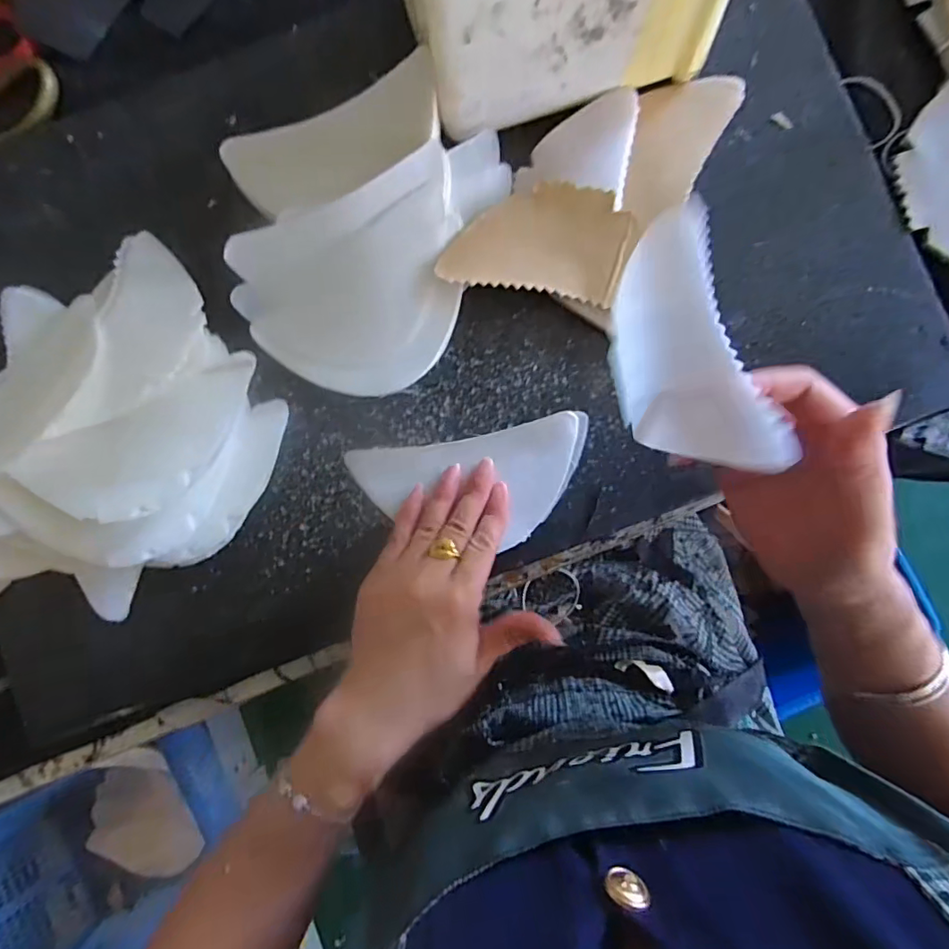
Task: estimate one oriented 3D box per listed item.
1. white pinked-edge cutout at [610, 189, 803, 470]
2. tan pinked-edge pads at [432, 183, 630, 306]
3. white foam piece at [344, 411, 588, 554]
[{"bbox_3d":[0.096,-0.064,0.250,0.059,0.007,0.145,-21,61,31],"label":"white pinked-edge cutout"},{"bbox_3d":[0.038,-0.149,0.329,0.108,0.005,0.069,10,90,3],"label":"tan pinked-edge pads"},{"bbox_3d":[-0.002,0.007,0.333,0.150,0.008,0.075,-6,85,2],"label":"white foam piece"}]

